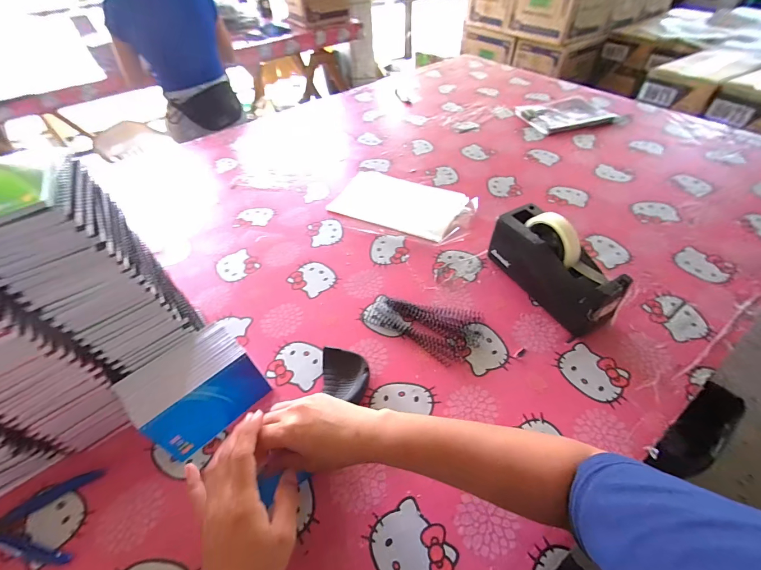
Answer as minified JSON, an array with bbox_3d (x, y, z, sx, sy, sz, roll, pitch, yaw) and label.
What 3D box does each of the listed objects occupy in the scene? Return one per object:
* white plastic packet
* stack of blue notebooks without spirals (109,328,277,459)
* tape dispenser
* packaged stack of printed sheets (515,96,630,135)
[{"bbox_3d":[0.045,-0.178,0.712,0.288,0.021,0.165,23,56,21],"label":"white plastic packet"},{"bbox_3d":[-0.231,0.133,0.423,0.136,0.086,0.099,-36,57,-24],"label":"stack of blue notebooks without spirals"},{"bbox_3d":[0.267,-0.034,0.508,0.069,0.128,0.205,-26,54,-17],"label":"tape dispenser"},{"bbox_3d":[0.555,-0.500,0.959,0.279,0.022,0.179,-11,51,-6],"label":"packaged stack of printed sheets"}]

